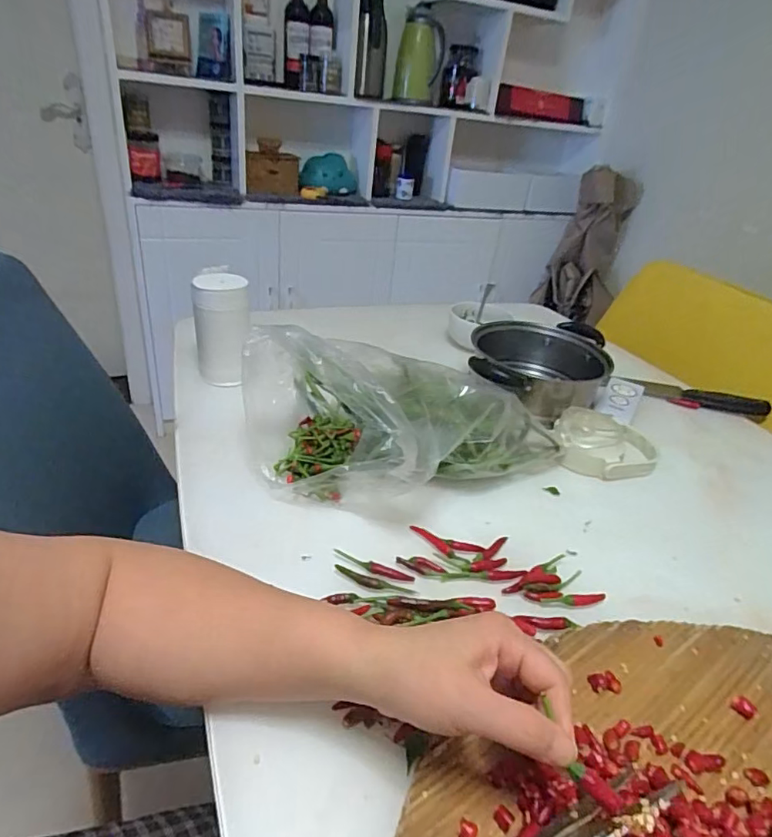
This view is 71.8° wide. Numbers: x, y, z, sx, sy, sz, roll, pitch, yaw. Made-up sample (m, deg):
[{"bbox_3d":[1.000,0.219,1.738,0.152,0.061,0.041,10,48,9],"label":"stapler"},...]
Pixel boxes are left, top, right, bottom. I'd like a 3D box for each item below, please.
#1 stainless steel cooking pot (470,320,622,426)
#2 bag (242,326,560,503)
[{"bbox_3d":[0.221,-0.070,0.771,0.197,0.075,0.220,10,32,5],"label":"stainless steel cooking pot"},{"bbox_3d":[0.023,-0.013,0.589,0.312,0.144,0.219,-16,37,-32],"label":"bag"}]

